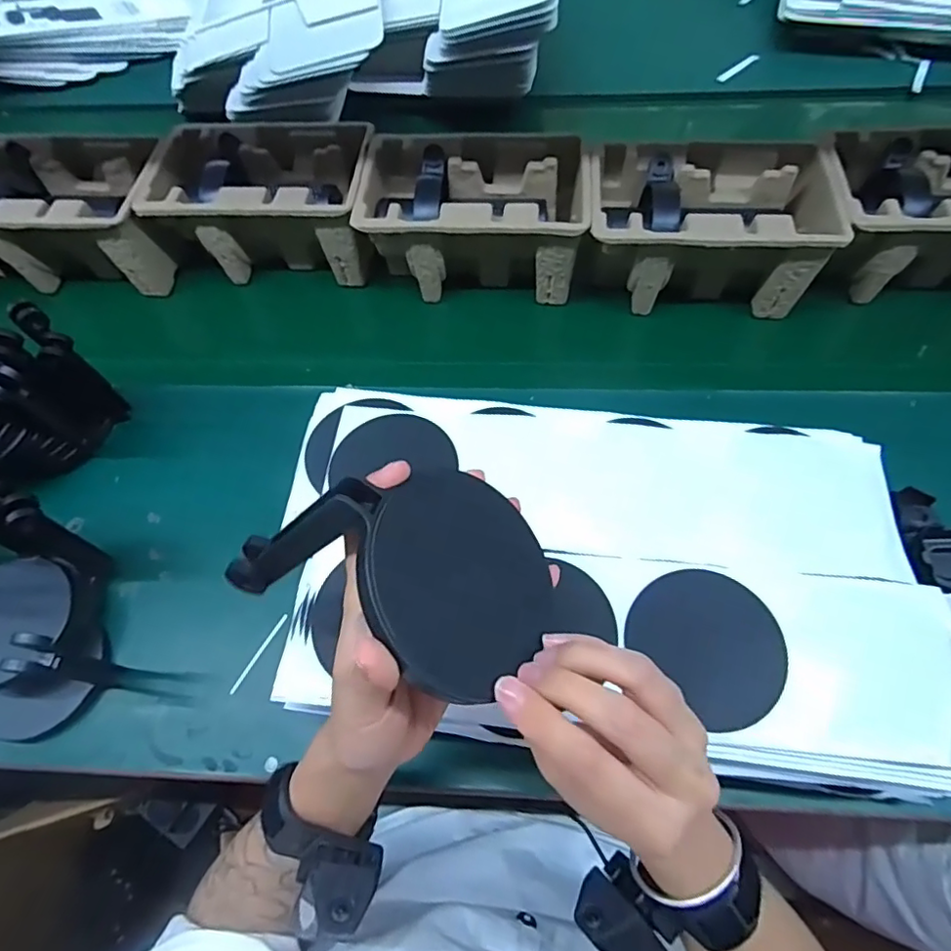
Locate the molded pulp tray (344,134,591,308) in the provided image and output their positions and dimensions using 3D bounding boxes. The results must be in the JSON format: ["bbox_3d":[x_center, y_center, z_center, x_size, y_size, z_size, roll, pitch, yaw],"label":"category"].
[{"bbox_3d":[0.000,-0.263,0.592,0.222,0.108,0.138,3,58,4],"label":"molded pulp tray"}]

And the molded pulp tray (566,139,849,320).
[{"bbox_3d":[0.224,-0.243,0.571,0.232,0.108,0.144,4,58,4],"label":"molded pulp tray"}]

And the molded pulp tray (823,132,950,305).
[{"bbox_3d":[0.452,-0.252,0.564,0.218,0.113,0.146,0,57,2],"label":"molded pulp tray"}]

